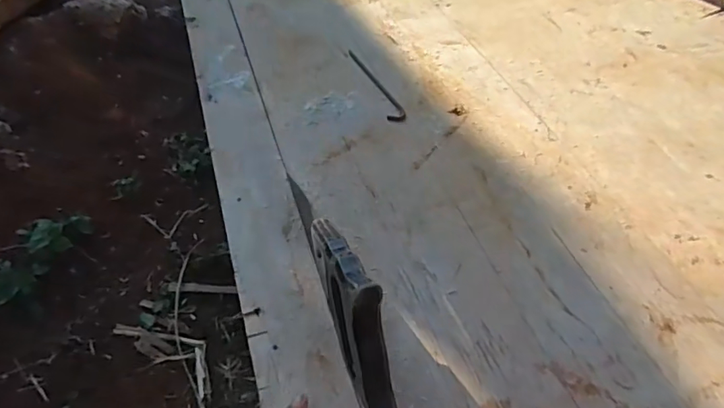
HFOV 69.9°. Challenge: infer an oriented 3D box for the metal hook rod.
[{"bbox_3d":[0.019,-0.207,0.885,0.032,0.004,0.218,-19,50,-13],"label":"metal hook rod"}]

